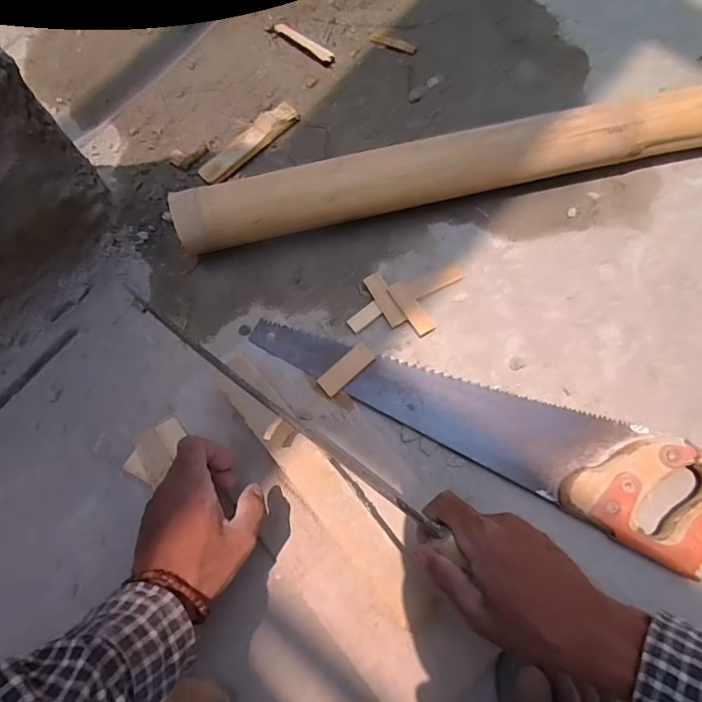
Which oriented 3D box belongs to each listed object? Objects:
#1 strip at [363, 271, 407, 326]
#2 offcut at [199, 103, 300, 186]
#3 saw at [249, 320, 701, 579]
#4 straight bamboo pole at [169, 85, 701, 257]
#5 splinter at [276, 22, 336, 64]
[{"bbox_3d":[0.037,-0.056,0.546,0.020,0.005,0.063,-31,84,4],"label":"strip"},{"bbox_3d":[-0.126,-0.258,0.620,0.144,0.010,0.033,-44,77,-11],"label":"offcut"},{"bbox_3d":[0.135,0.056,0.507,0.480,0.029,0.108,28,76,9],"label":"saw"},{"bbox_3d":[0.144,-0.204,0.567,0.675,0.075,0.067,-14,73,-3],"label":"straight bamboo pole"},{"bbox_3d":[-0.062,-0.411,0.664,0.099,0.005,0.017,39,78,12],"label":"splinter"}]

